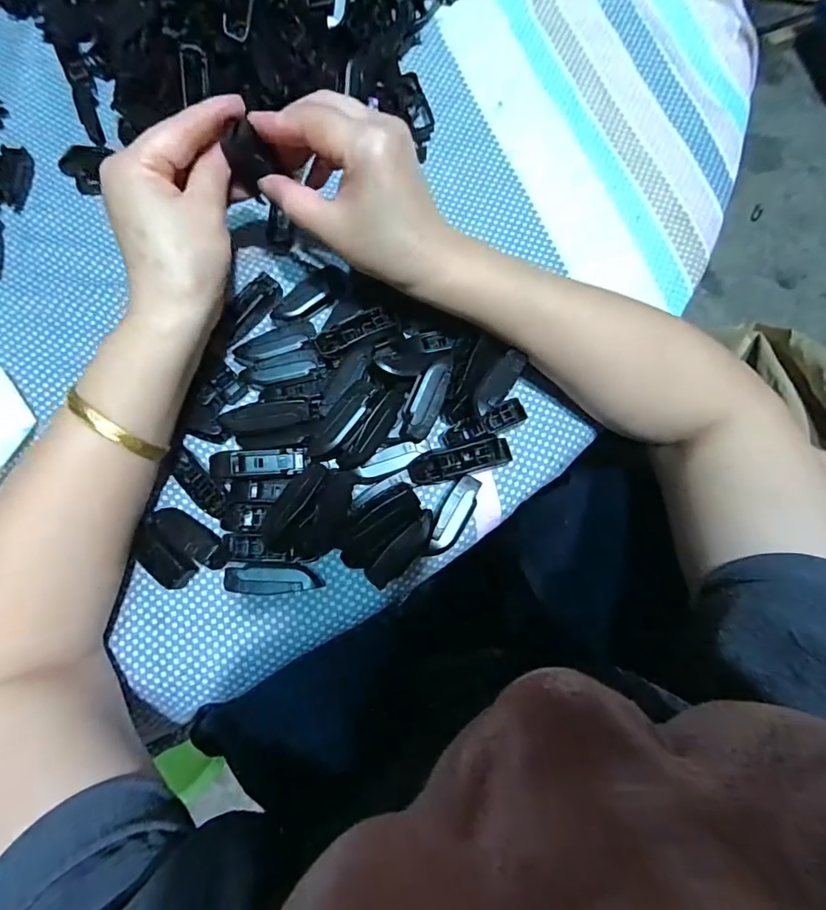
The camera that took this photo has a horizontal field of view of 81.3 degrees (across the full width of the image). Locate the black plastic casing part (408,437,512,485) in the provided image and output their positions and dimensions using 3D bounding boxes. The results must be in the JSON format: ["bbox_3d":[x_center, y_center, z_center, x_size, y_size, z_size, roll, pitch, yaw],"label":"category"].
[{"bbox_3d":[0.029,0.004,0.294,0.062,0.012,0.018,-10,78,-4],"label":"black plastic casing part"}]

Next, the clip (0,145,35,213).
[{"bbox_3d":[-0.287,-0.196,0.344,0.018,0.012,0.048,9,78,0],"label":"clip"}]

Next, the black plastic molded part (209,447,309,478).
[{"bbox_3d":[-0.091,0.005,0.285,0.057,0.006,0.015,-2,78,-2],"label":"black plastic molded part"}]

